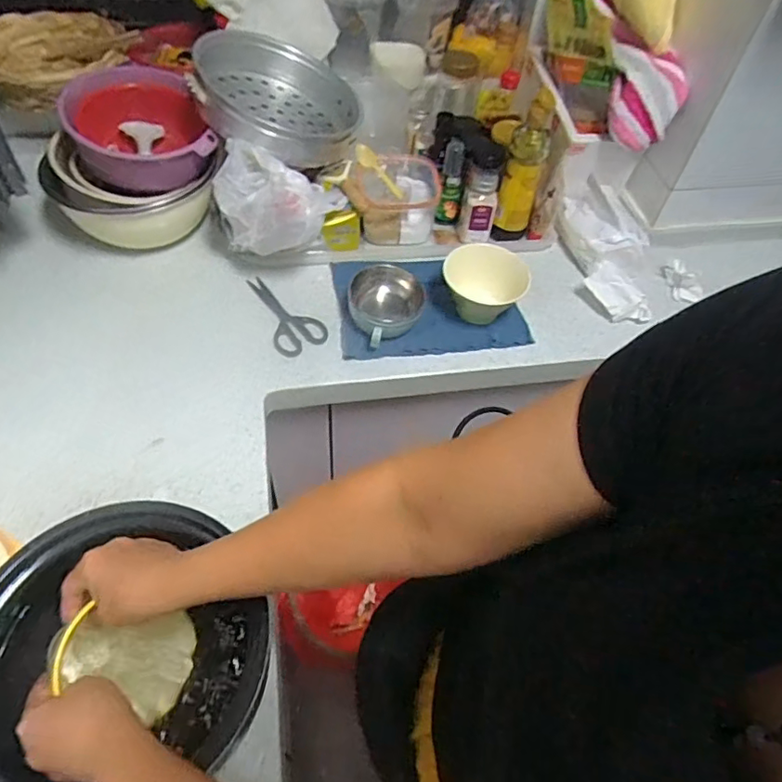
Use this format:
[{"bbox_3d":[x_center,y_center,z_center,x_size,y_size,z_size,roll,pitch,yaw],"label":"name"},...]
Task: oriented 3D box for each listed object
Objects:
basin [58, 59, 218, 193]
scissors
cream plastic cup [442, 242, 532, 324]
[{"bbox_3d":[-0.375,-0.396,0.846,0.185,0.089,0.215,-17,57,-17],"label":"basin"},{"bbox_3d":[-0.162,-0.122,0.864,0.075,0.007,0.164,-24,59,-21],"label":"scissors"},{"bbox_3d":[0.137,-0.153,0.849,0.120,0.090,0.118,2,54,-3],"label":"cream plastic cup"}]

